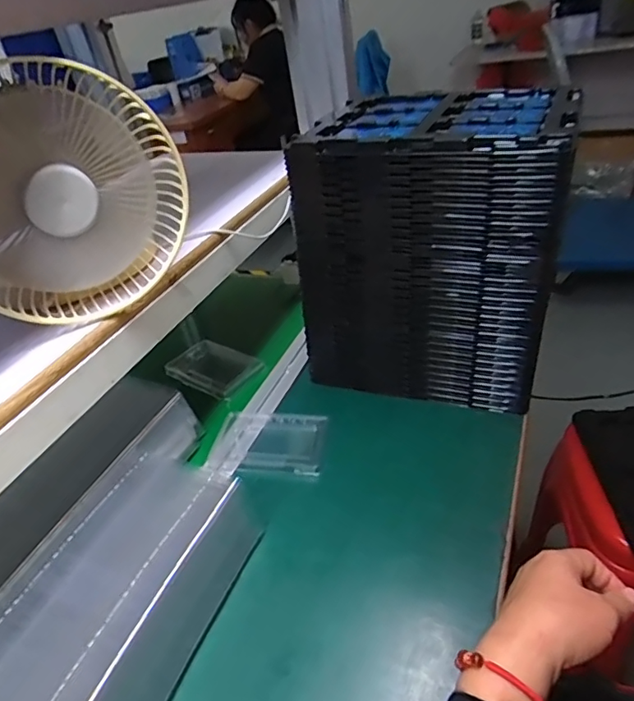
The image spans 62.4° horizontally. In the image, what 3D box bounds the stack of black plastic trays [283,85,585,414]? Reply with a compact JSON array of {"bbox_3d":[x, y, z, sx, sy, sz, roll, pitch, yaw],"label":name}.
[{"bbox_3d":[0.142,-0.124,0.650,0.278,0.313,0.204,9,38,22],"label":"stack of black plastic trays"}]

